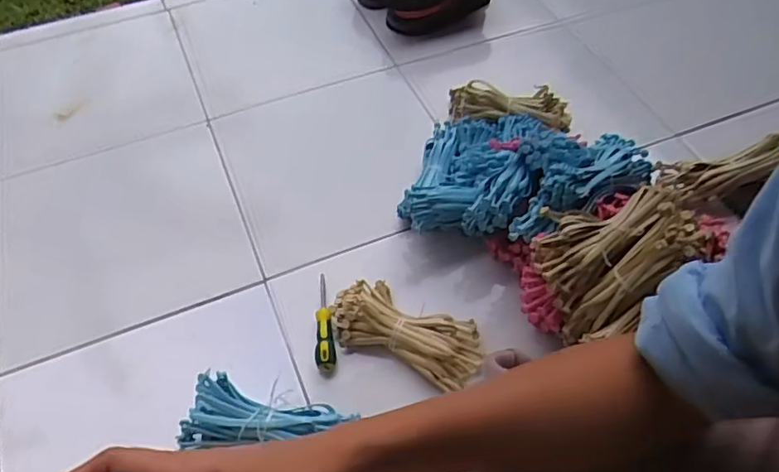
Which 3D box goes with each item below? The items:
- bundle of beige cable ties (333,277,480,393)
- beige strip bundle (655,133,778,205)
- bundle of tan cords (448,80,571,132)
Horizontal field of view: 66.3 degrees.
[{"bbox_3d":[0.024,0.137,0.855,0.217,0.053,0.099,20,56,14],"label":"bundle of beige cable ties"},{"bbox_3d":[0.533,-0.106,0.956,0.187,0.055,0.056,-16,48,16],"label":"beige strip bundle"},{"bbox_3d":[0.218,-0.233,1.096,0.223,0.059,0.078,12,55,9],"label":"bundle of tan cords"}]

